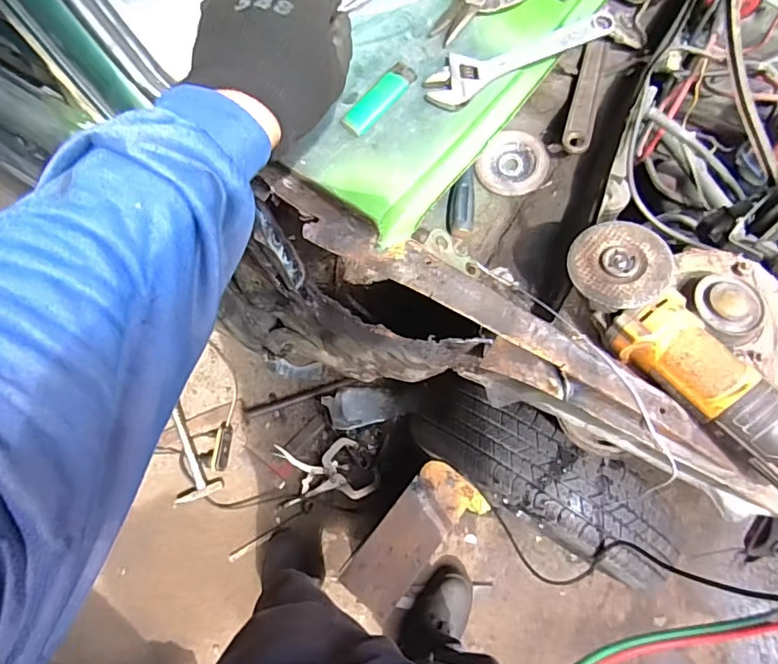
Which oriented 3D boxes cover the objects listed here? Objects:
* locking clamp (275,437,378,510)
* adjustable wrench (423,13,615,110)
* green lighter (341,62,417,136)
[{"bbox_3d":[-0.161,0.361,1.359,0.254,0.026,0.152,-7,72,-3],"label":"locking clamp"},{"bbox_3d":[0.122,-0.261,0.490,0.196,0.014,0.041,-29,75,-9],"label":"adjustable wrench"},{"bbox_3d":[-0.009,-0.210,0.471,0.025,0.014,0.079,38,76,11],"label":"green lighter"}]

